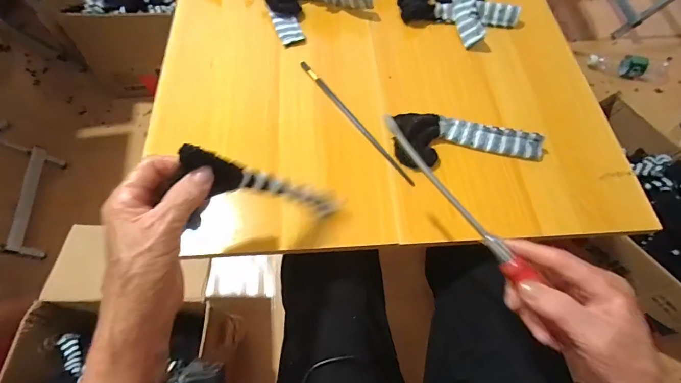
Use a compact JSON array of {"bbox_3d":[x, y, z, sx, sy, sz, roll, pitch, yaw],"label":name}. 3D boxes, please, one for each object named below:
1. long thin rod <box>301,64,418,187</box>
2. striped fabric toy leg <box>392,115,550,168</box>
[{"bbox_3d":[0.016,-0.095,0.462,0.010,0.007,0.236,-32,66,-15],"label":"long thin rod"},{"bbox_3d":[0.156,-0.068,0.444,0.173,0.020,0.070,-4,62,-1],"label":"striped fabric toy leg"}]

